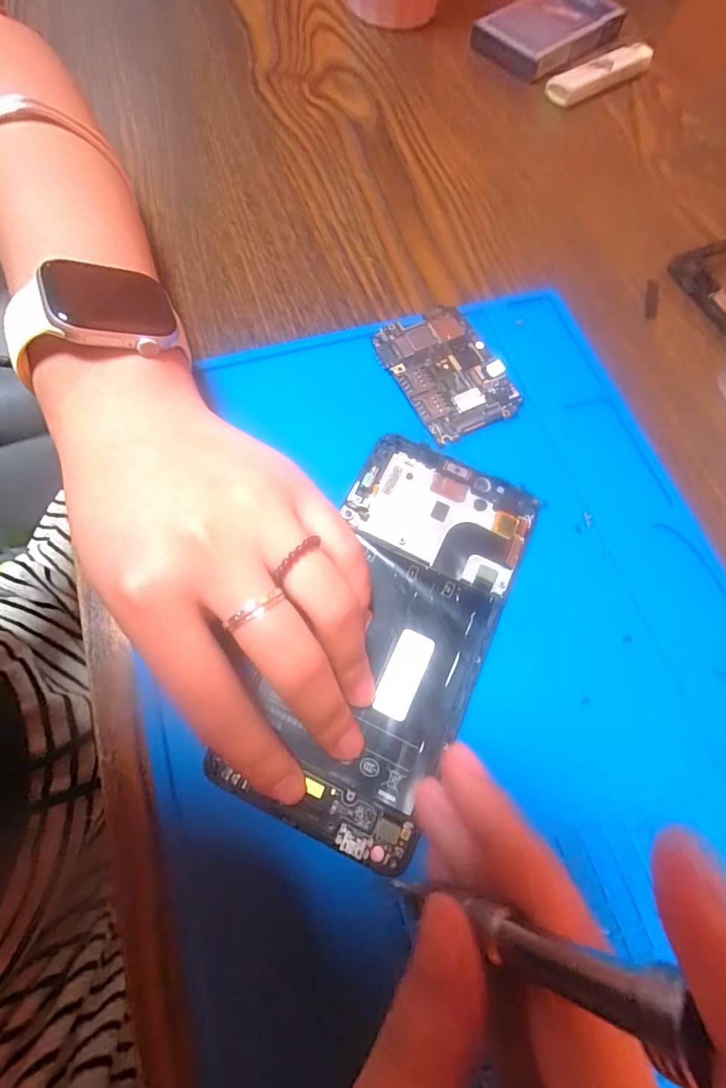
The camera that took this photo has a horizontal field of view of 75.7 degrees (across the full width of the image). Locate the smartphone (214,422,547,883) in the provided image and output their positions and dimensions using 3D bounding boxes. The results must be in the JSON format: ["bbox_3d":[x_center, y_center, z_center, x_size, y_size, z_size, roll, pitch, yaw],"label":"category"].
[{"bbox_3d":[0.011,0.029,0.172,0.077,0.008,0.147,18,70,4],"label":"smartphone"}]

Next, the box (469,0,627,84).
[{"bbox_3d":[0.126,-0.354,0.318,0.103,0.013,0.061,-42,77,-16],"label":"box"}]

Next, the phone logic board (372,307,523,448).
[{"bbox_3d":[0.038,-0.080,0.216,0.046,0.004,0.066,-27,73,-12],"label":"phone logic board"}]

